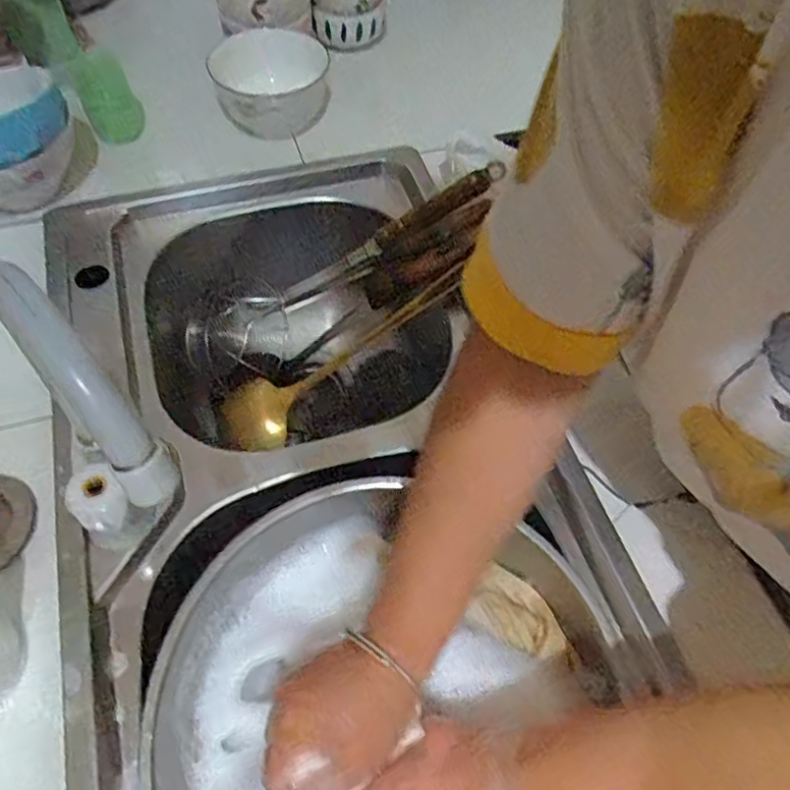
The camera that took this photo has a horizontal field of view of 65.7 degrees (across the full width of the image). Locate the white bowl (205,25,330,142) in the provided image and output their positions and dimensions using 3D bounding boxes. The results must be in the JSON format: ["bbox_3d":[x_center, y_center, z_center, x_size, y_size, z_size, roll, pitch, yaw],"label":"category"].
[{"bbox_3d":[-0.135,-0.361,0.698,0.133,0.068,0.133,2,58,-3],"label":"white bowl"}]

